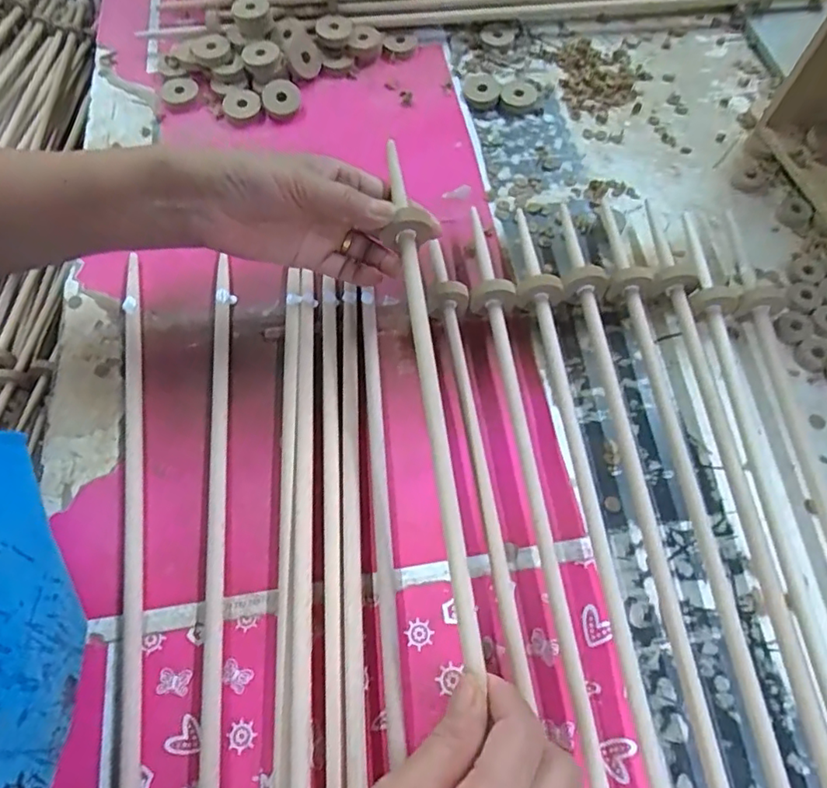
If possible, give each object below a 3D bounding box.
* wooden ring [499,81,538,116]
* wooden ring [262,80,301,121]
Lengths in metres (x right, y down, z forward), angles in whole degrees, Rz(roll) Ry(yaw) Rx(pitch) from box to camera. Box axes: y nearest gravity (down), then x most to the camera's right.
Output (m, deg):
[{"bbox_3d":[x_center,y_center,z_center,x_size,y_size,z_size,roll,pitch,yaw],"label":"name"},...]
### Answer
[{"bbox_3d":[0.099,-0.282,0.535,0.034,0.006,0.039,9,63,4],"label":"wooden ring"},{"bbox_3d":[-0.121,-0.270,0.521,0.034,0.007,0.039,-14,82,5],"label":"wooden ring"}]

